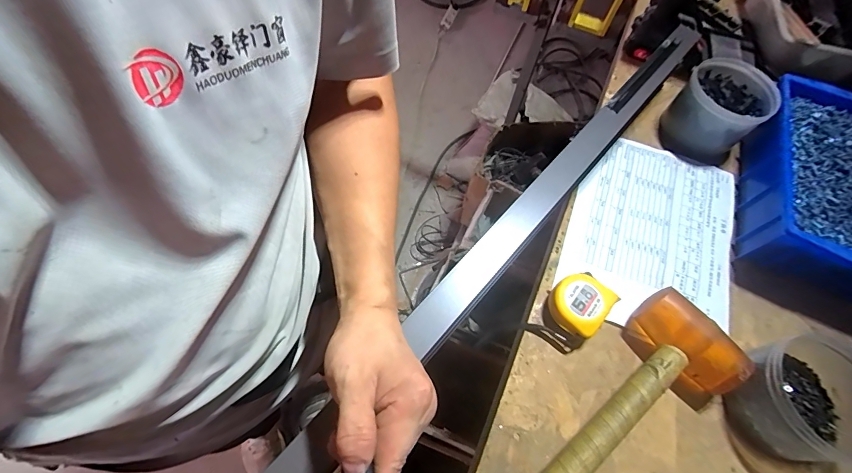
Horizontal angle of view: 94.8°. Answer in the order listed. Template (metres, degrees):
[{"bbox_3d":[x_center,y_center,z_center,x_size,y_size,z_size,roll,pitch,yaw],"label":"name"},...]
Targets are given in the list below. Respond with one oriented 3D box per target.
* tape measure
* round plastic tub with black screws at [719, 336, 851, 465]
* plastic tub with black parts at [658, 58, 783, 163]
[{"bbox_3d":[0.167,0.086,0.448,0.063,0.039,0.090,39,67,15],"label":"tape measure"},{"bbox_3d":[0.380,0.164,0.392,0.115,0.071,0.102,-9,64,-8],"label":"round plastic tub with black screws"},{"bbox_3d":[0.418,-0.178,0.576,0.109,0.108,0.137,42,68,17],"label":"plastic tub with black parts"}]

